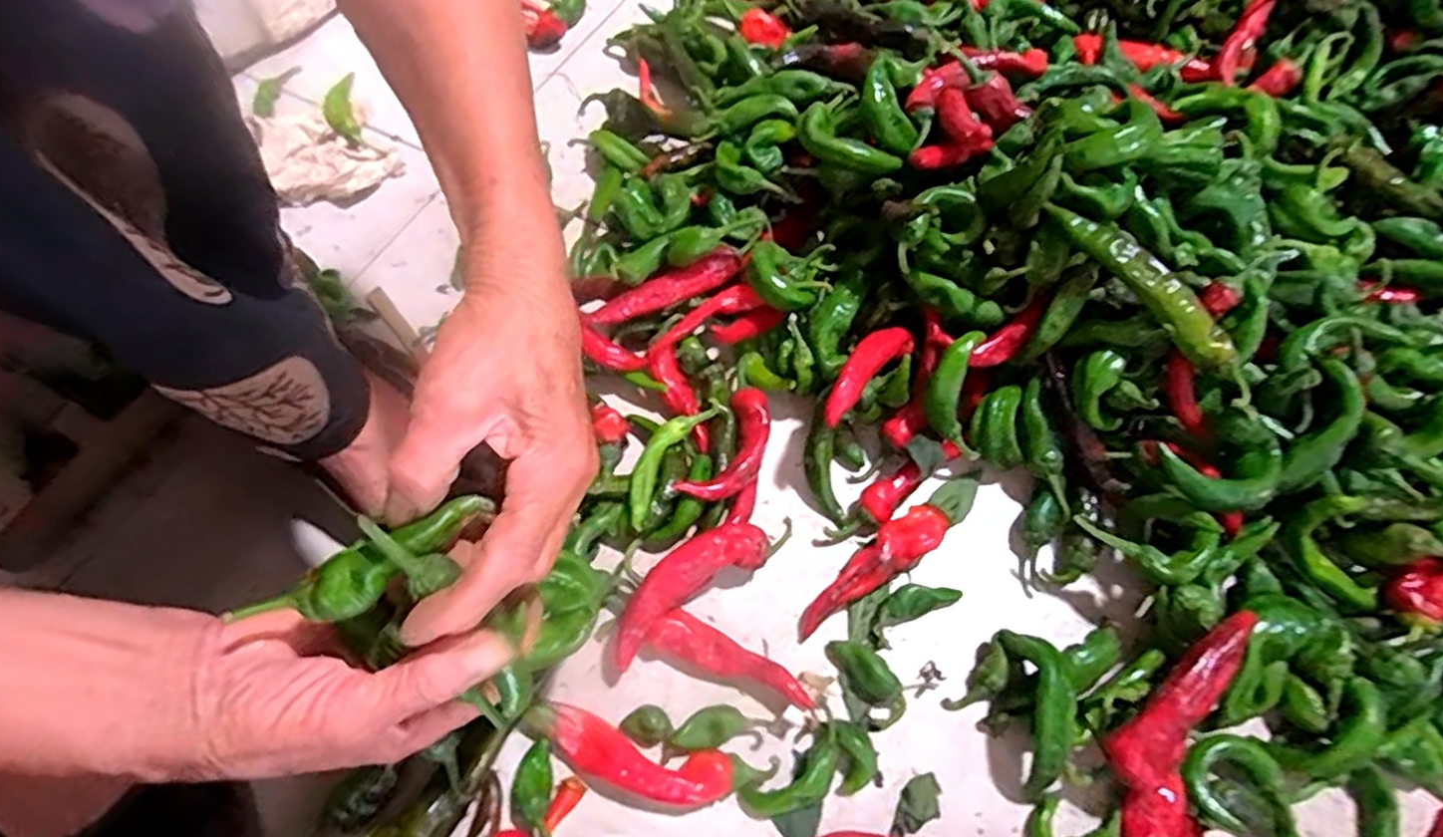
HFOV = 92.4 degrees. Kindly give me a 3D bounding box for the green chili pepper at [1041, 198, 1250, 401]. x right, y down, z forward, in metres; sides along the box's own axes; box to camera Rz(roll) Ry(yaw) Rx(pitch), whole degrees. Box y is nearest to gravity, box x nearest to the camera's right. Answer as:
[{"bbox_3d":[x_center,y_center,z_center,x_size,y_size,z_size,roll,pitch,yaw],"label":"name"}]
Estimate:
[{"bbox_3d":[0.245,-0.071,0.392,0.021,0.022,0.146,-40,84,-18],"label":"green chili pepper"}]

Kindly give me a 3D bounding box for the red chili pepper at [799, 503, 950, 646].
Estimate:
[{"bbox_3d":[0.090,0.092,0.426,0.109,0.030,0.027,-30,67,-14],"label":"red chili pepper"}]

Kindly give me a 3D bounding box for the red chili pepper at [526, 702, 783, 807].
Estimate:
[{"bbox_3d":[-0.044,0.188,0.380,0.135,0.024,0.031,13,64,7],"label":"red chili pepper"}]

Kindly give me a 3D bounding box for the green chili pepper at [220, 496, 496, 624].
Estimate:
[{"bbox_3d":[-0.129,0.054,0.259,0.087,0.017,0.019,-32,67,-17],"label":"green chili pepper"}]

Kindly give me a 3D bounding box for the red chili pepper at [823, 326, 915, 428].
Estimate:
[{"bbox_3d":[0.092,-0.031,0.440,0.023,0.027,0.091,36,56,17],"label":"red chili pepper"}]

